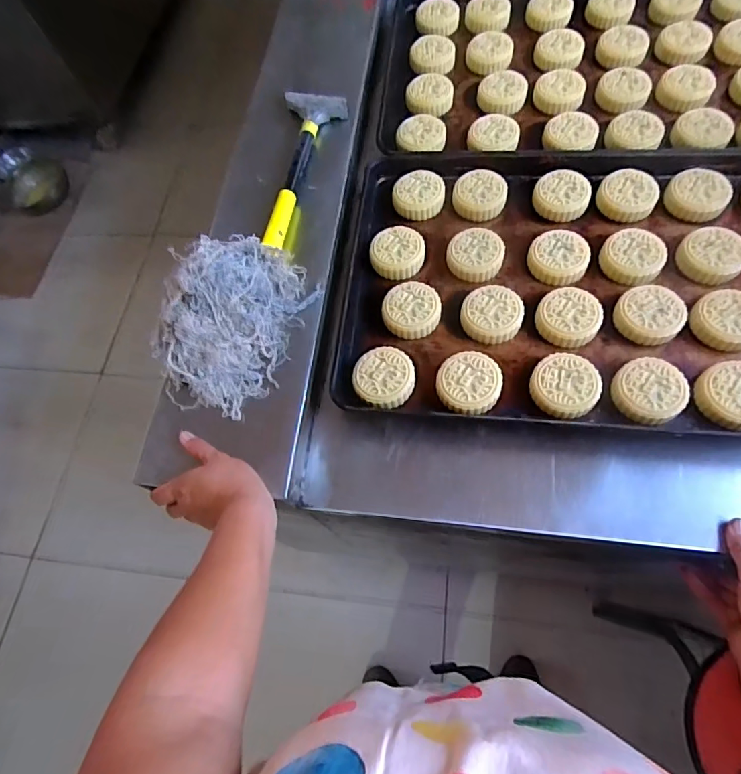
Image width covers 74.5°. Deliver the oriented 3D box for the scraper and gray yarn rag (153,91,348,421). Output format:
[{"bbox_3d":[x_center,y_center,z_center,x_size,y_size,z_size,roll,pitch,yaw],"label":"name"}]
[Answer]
[{"bbox_3d":[-0.121,-0.210,0.622,0.158,0.056,0.502,17,67,11],"label":"scraper and gray yarn rag"}]

